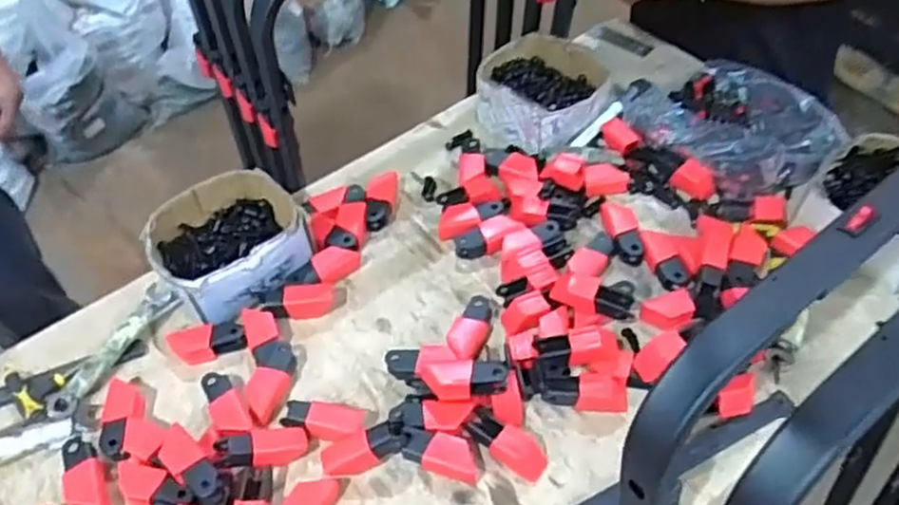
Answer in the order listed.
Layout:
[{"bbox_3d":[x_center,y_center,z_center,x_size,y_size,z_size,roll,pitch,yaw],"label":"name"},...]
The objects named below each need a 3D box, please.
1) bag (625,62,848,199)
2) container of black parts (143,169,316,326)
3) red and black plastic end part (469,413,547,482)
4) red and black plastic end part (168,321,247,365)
[{"bbox_3d":[0.405,-0.187,1.021,0.225,0.038,0.274,-34,57,-21],"label":"bag"},{"bbox_3d":[-0.267,-0.017,0.882,0.180,0.061,0.171,-37,58,-23],"label":"container of black parts"},{"bbox_3d":[0.059,0.192,0.718,0.082,0.026,0.038,36,59,3],"label":"red and black plastic end part"},{"bbox_3d":[-0.271,0.101,0.810,0.084,0.018,0.043,-16,52,-9],"label":"red and black plastic end part"}]

